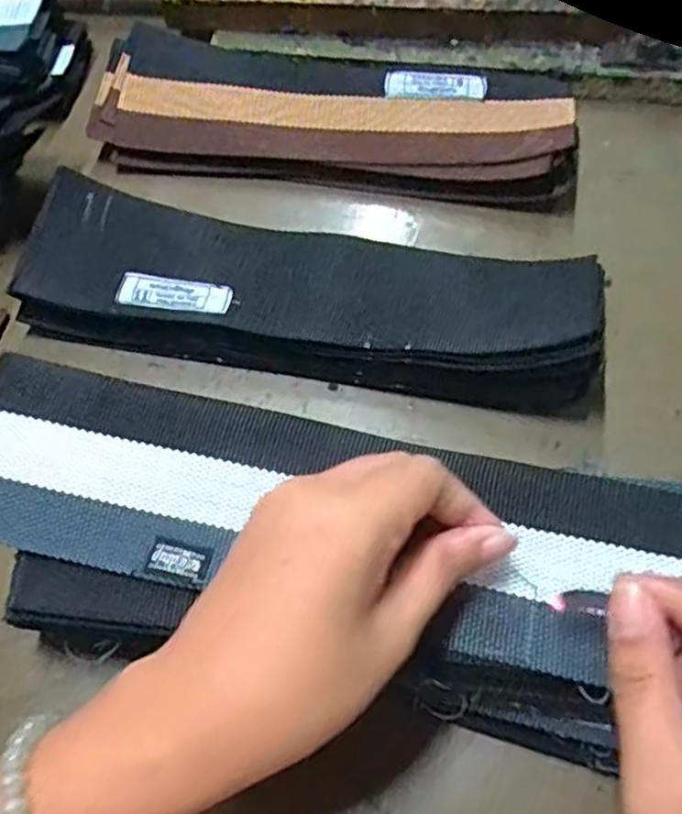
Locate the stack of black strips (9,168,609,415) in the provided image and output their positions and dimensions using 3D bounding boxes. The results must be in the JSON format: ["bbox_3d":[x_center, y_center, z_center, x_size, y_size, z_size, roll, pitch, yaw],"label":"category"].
[{"bbox_3d":[-0.019,-0.055,0.375,0.300,0.042,0.090,11,62,9],"label":"stack of black strips"}]

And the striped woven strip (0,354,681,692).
[{"bbox_3d":[0.001,0.043,0.271,0.298,0.027,0.078,10,62,6],"label":"striped woven strip"}]

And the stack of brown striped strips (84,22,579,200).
[{"bbox_3d":[-0.007,-0.181,0.446,0.295,0.034,0.094,7,62,7],"label":"stack of brown striped strips"}]

